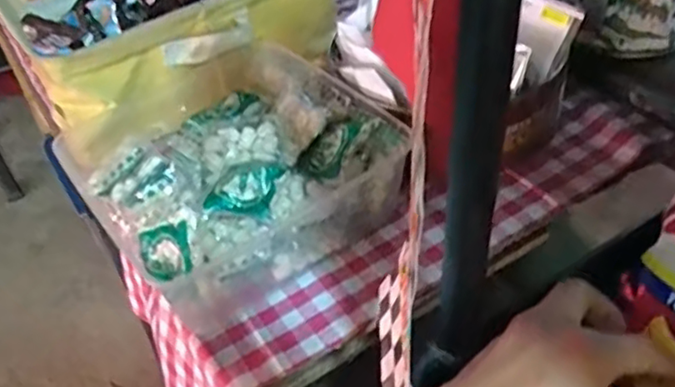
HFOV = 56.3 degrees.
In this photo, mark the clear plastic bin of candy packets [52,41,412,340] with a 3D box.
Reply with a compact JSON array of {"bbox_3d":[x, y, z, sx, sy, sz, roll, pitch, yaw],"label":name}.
[{"bbox_3d":[-0.084,-0.025,0.474,0.178,0.072,0.219,-29,47,-23],"label":"clear plastic bin of candy packets"}]

